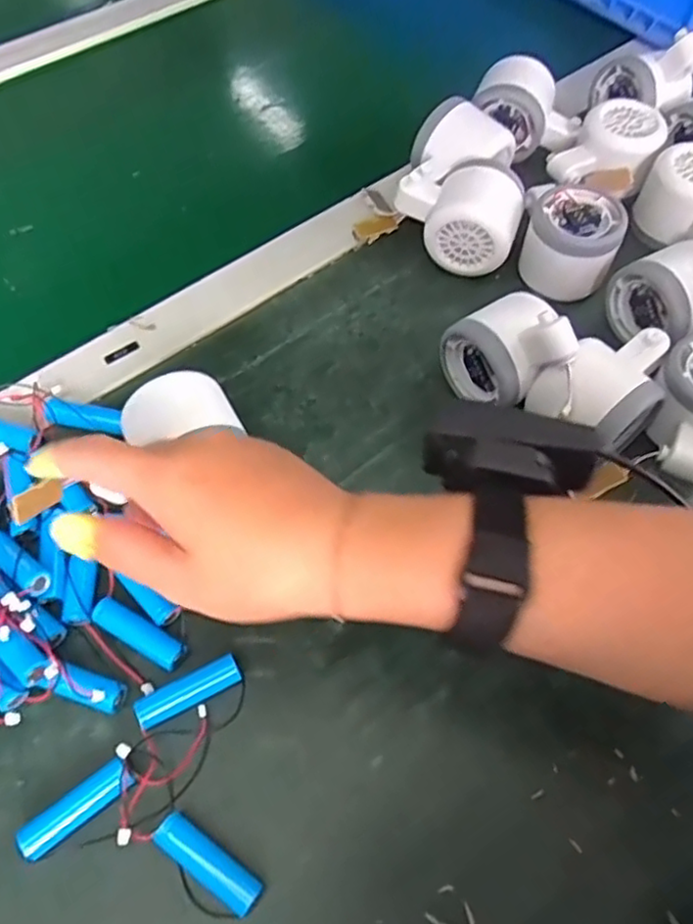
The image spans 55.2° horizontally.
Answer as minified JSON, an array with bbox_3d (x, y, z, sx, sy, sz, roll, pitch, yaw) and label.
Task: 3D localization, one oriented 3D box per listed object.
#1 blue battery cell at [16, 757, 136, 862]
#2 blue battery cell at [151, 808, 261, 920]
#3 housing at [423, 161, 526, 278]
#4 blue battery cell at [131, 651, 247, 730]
[{"bbox_3d":[-0.119,0.152,0.294,0.050,0.014,0.018,-33,67,-18],"label":"blue battery cell"},{"bbox_3d":[-0.059,0.171,0.285,0.051,0.014,0.015,34,65,16],"label":"blue battery cell"},{"bbox_3d":[0.090,-0.167,0.453,0.055,0.063,0.059,23,63,11],"label":"housing"},{"bbox_3d":[-0.076,0.111,0.320,0.051,0.012,0.016,-23,65,-14],"label":"blue battery cell"}]

